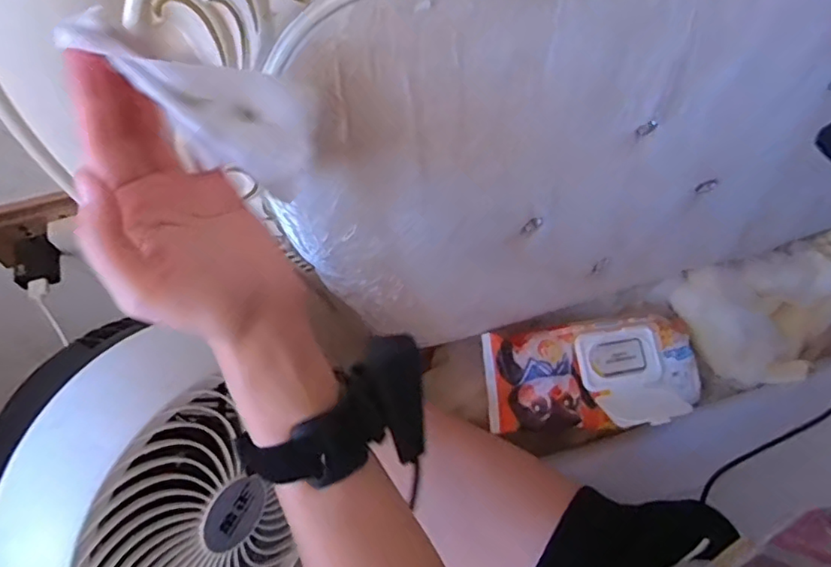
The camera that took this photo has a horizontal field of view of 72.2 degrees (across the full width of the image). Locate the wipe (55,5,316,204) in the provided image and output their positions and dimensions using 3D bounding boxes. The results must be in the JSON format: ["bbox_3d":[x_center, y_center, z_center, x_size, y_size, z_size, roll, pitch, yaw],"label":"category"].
[{"bbox_3d":[-0.098,-0.086,0.268,0.118,0.035,0.038,27,51,-40],"label":"wipe"}]

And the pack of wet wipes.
[{"bbox_3d":[0.202,0.101,0.627,0.254,0.056,0.130,-8,62,-8],"label":"pack of wet wipes"}]

